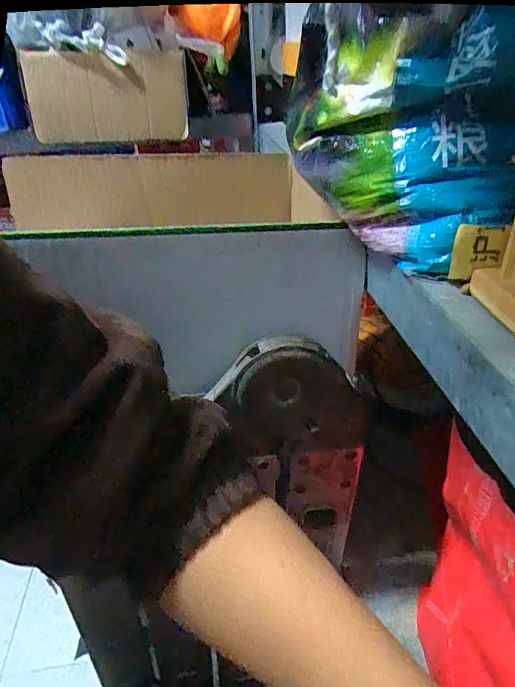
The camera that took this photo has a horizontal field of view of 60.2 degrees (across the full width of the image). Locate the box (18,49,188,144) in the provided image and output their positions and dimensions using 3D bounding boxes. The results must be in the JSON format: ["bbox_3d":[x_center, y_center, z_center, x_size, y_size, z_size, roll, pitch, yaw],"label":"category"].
[{"bbox_3d":[-0.226,-0.371,0.677,0.236,0.117,0.040,-6,33,-2],"label":"box"}]

